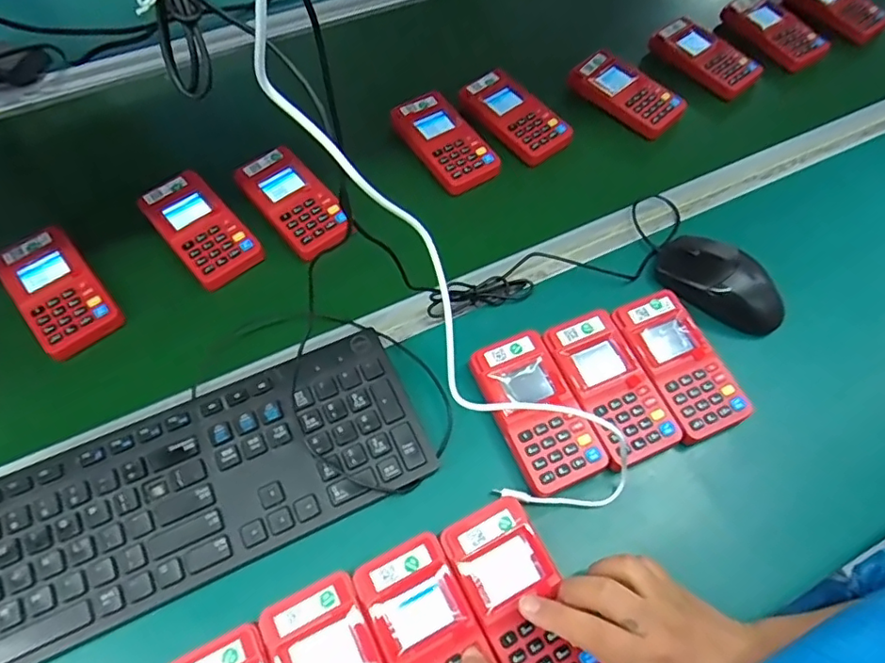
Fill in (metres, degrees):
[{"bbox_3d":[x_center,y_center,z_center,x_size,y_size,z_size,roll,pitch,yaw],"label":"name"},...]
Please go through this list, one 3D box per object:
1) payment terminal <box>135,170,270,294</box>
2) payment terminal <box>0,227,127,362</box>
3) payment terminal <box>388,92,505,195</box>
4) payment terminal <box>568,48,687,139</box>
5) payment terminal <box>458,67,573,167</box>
[{"bbox_3d":[-0.224,-0.096,0.526,0.061,0.021,0.120,-38,67,-19],"label":"payment terminal"},{"bbox_3d":[-0.332,-0.036,0.490,0.063,0.021,0.121,-37,67,-18],"label":"payment terminal"},{"bbox_3d":[0.001,-0.200,0.593,0.063,0.022,0.130,-30,65,-15],"label":"payment terminal"},{"bbox_3d":[0.211,-0.269,0.641,0.061,0.026,0.134,-35,66,-18],"label":"payment terminal"},{"bbox_3d":[0.080,-0.235,0.616,0.062,0.026,0.131,-35,66,-17],"label":"payment terminal"}]

